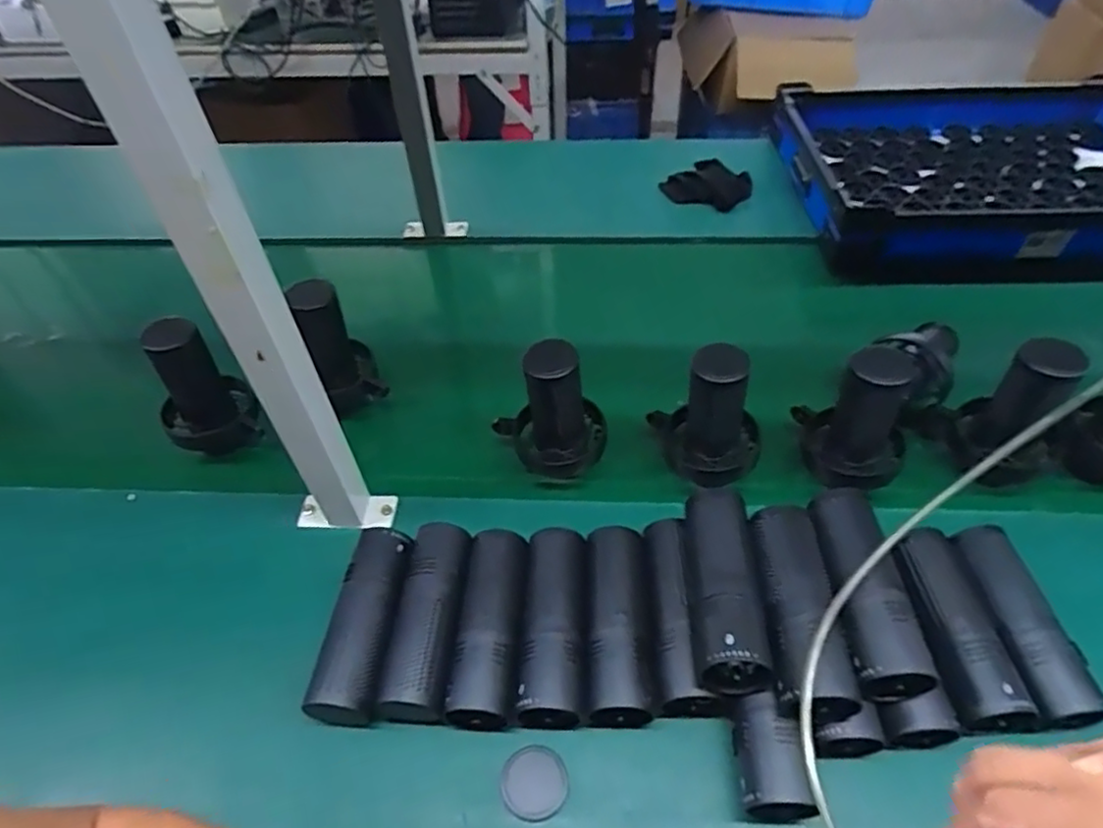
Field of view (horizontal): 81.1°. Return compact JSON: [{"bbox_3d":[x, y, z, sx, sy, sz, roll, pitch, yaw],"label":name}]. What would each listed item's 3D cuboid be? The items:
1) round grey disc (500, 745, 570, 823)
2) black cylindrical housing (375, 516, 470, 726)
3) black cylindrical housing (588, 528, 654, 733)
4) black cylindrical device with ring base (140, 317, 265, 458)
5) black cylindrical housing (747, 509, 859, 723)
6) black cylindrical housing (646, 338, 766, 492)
[{"bbox_3d":[-0.014,0.292,0.510,0.051,0.005,0.050,-1,49,2],"label":"round grey disc"},{"bbox_3d":[-0.107,0.181,0.573,0.054,0.050,0.162,2,49,4],"label":"black cylindrical housing"},{"bbox_3d":[0.057,0.182,0.567,0.054,0.049,0.167,0,49,3],"label":"black cylindrical housing"},{"bbox_3d":[-0.392,-0.026,0.711,0.085,0.147,0.092,-1,49,2],"label":"black cylindrical device with ring base"},{"bbox_3d":[0.193,0.150,0.514,0.060,0.056,0.164,-4,49,-1],"label":"black cylindrical housing"},{"bbox_3d":[0.160,0.010,0.655,0.109,0.172,0.077,8,50,9],"label":"black cylindrical housing"}]

